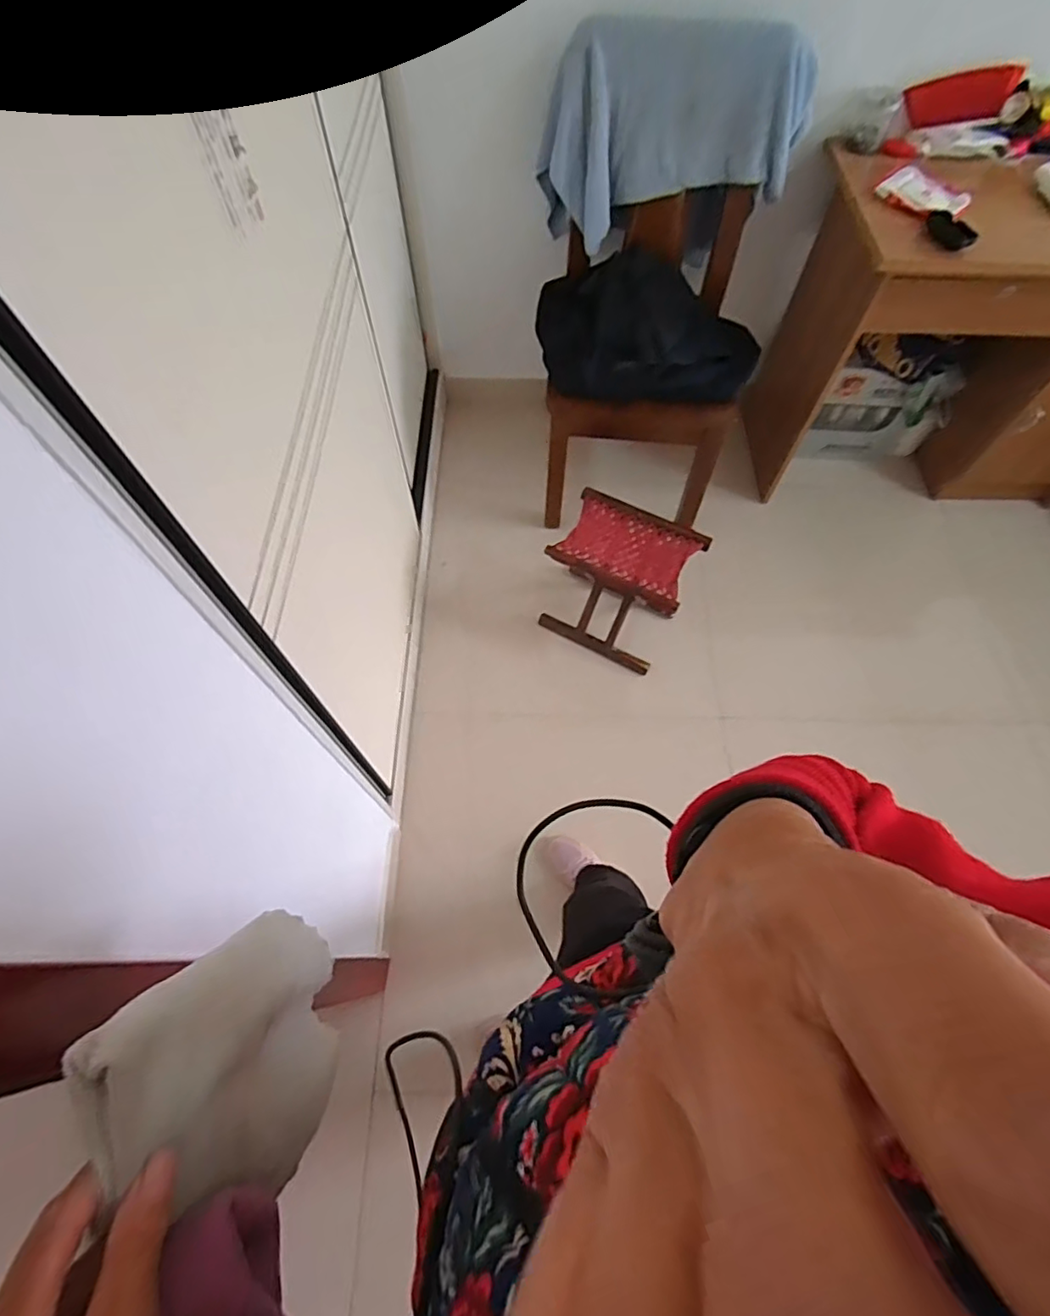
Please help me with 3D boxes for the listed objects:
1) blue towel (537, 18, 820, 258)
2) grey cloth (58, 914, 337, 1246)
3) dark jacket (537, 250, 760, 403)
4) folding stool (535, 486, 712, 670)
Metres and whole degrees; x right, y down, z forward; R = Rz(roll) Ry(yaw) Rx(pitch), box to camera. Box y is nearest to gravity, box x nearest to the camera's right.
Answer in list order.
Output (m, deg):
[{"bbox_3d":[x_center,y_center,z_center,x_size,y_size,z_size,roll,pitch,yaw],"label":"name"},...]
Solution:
[{"bbox_3d":[0.318,-1.124,1.282,0.555,0.346,0.111,6,66,1],"label":"blue towel"},{"bbox_3d":[-0.158,0.225,0.328,0.029,0.172,0.125,-15,87,11],"label":"grey cloth"},{"bbox_3d":[0.297,-0.805,1.420,0.489,0.192,0.431,-11,67,-7],"label":"dark jacket"},{"bbox_3d":[0.227,-0.177,1.467,0.308,0.335,0.232,26,68,9],"label":"folding stool"}]

